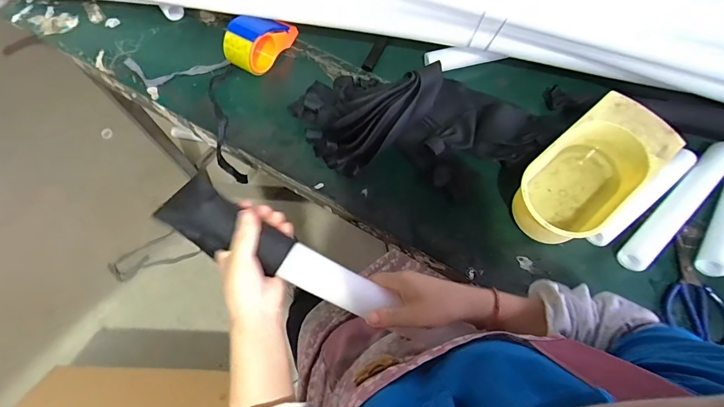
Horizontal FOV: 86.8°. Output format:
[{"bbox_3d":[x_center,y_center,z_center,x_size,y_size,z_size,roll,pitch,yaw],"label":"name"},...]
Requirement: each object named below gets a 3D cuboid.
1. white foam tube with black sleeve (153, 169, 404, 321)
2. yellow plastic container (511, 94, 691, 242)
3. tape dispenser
[{"bbox_3d":[-0.094,0.056,0.442,0.276,0.038,0.059,27,68,-5],"label":"white foam tube with black sleeve"},{"bbox_3d":[0.392,-0.048,0.676,0.310,0.103,0.149,-37,71,-15],"label":"yellow plastic container"},{"bbox_3d":[-0.214,-0.345,0.804,0.074,0.102,0.152,27,69,12],"label":"tape dispenser"}]

